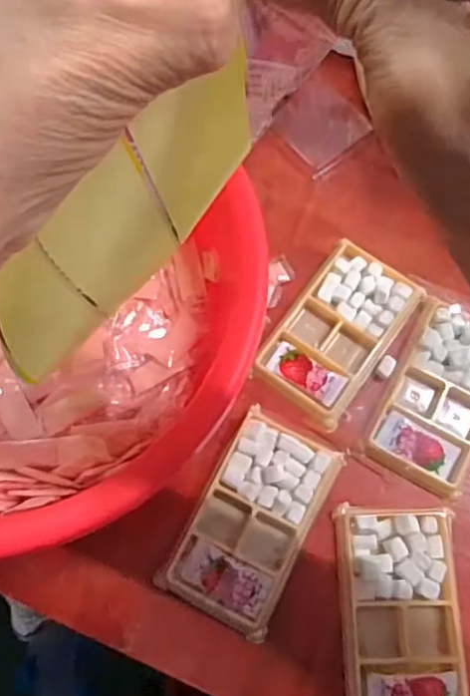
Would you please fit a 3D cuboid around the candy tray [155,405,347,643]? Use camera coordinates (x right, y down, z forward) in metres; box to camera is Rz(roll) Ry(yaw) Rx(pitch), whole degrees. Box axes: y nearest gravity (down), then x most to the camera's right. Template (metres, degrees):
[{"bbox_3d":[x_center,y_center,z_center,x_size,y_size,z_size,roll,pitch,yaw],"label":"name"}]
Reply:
[{"bbox_3d":[0.013,0.117,0.411,0.076,0.014,0.135,27,74,9],"label":"candy tray"}]

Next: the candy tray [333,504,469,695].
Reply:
[{"bbox_3d":[0.109,0.173,0.389,0.079,0.016,0.132,1,71,0],"label":"candy tray"}]

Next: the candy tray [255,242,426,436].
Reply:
[{"bbox_3d":[0.079,-0.012,0.457,0.078,0.013,0.136,33,75,10],"label":"candy tray"}]

